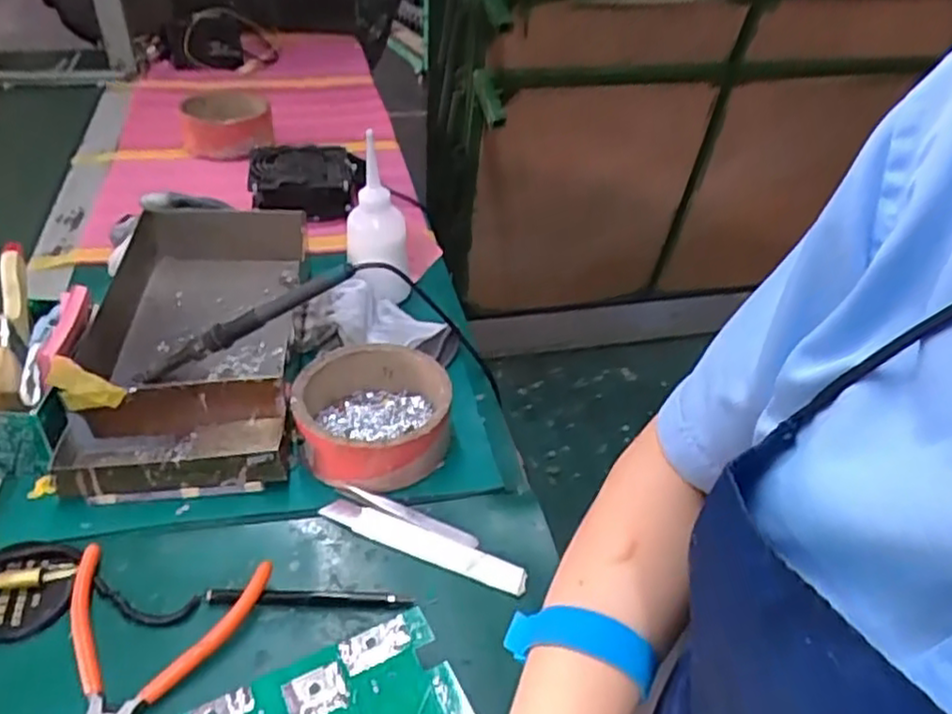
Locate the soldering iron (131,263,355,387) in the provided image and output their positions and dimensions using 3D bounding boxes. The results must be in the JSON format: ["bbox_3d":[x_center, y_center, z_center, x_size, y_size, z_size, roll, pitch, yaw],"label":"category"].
[{"bbox_3d":[-0.196,-0.027,0.608,0.207,0.026,0.018,-28,43,2],"label":"soldering iron"}]

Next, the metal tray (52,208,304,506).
[{"bbox_3d":[-0.253,-0.027,0.642,0.180,0.062,0.326,-2,39,-8],"label":"metal tray"}]

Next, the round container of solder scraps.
[{"bbox_3d":[-0.082,0.046,0.581,0.114,0.052,0.114,3,39,-2],"label":"round container of solder scraps"}]

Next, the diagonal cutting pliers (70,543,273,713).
[{"bbox_3d":[-0.207,0.178,0.434,0.126,0.024,0.131,7,39,4],"label":"diagonal cutting pliers"}]

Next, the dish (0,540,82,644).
[{"bbox_3d":[-0.296,0.147,0.467,0.064,0.016,0.066,3,39,-2],"label":"dish"}]

